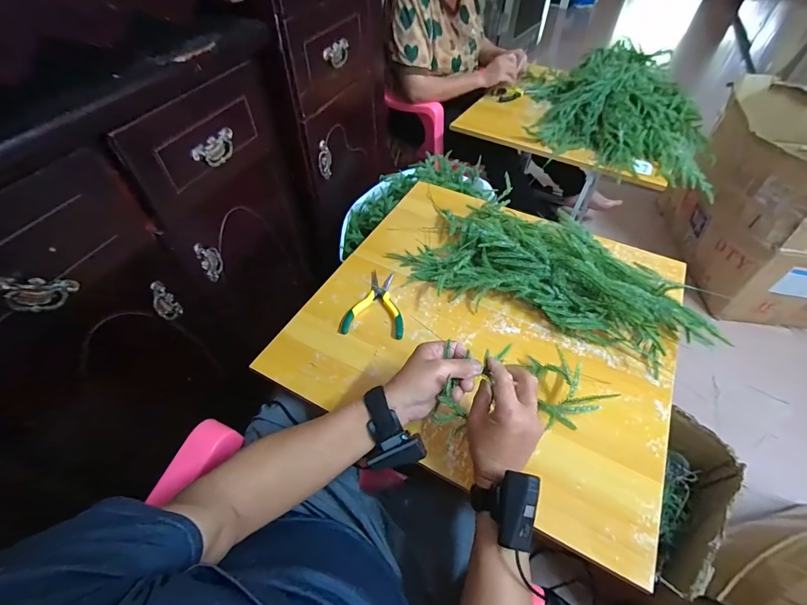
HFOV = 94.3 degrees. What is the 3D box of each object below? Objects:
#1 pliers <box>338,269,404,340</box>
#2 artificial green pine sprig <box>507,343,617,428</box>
[{"bbox_3d":[-0.047,-0.002,0.679,0.108,0.014,0.142,6,51,5],"label":"pliers"},{"bbox_3d":[0.235,0.121,0.553,0.108,0.061,0.110,-6,51,-5],"label":"artificial green pine sprig"}]

